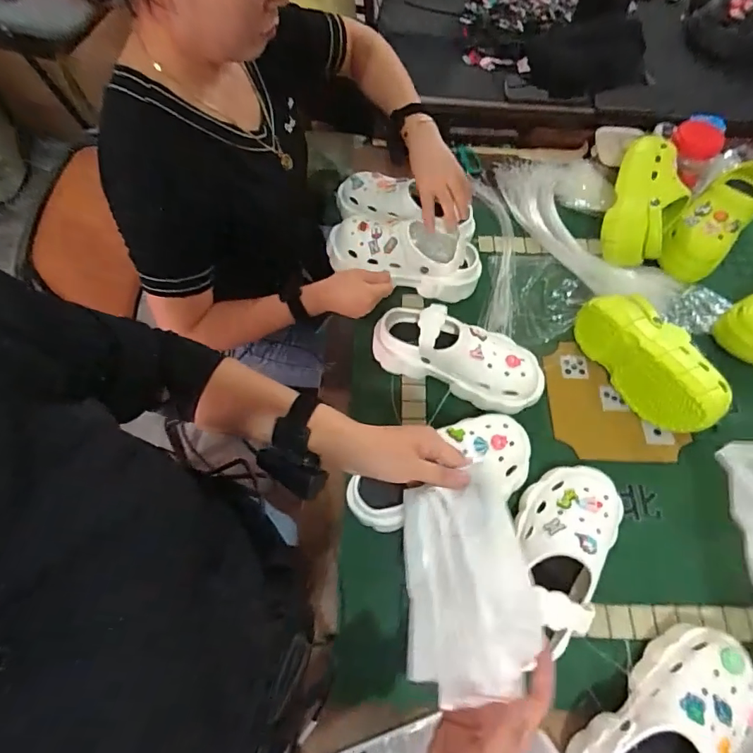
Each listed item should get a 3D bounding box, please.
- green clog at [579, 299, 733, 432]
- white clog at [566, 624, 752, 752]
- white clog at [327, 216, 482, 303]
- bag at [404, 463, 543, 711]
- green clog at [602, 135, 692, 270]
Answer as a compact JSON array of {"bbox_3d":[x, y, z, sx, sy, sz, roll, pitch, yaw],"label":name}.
[{"bbox_3d":[0.444,-0.032,0.774,0.119,0.104,0.252,-29,67,-14],"label":"green clog"},{"bbox_3d":[0.333,0.405,0.558,0.266,0.102,0.106,-39,70,-18],"label":"white clog"},{"bbox_3d":[0.052,-0.225,0.871,0.269,0.111,0.120,15,64,7],"label":"white clog"},{"bbox_3d":[0.072,0.173,0.404,0.110,0.026,0.168,-17,66,31],"label":"bag"},{"bbox_3d":[0.504,-0.334,0.895,0.125,0.088,0.246,12,92,5],"label":"green clog"}]

